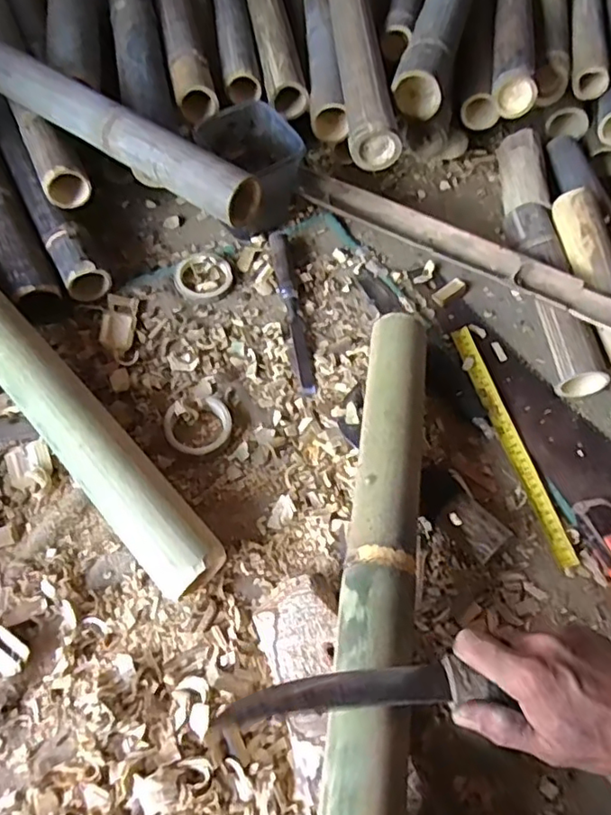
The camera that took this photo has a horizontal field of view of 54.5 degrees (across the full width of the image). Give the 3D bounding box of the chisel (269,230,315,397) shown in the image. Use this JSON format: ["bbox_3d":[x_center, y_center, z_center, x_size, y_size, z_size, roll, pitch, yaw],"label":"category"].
[{"bbox_3d":[-0.019,-0.124,0.730,0.024,0.021,0.241,-7,62,-5],"label":"chisel"}]

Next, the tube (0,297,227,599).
[{"bbox_3d":[-0.314,-0.066,0.622,0.066,0.062,0.652,-39,68,-21],"label":"tube"}]

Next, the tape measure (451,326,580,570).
[{"bbox_3d":[0.227,0.034,0.658,0.023,0.007,0.290,-18,63,2],"label":"tape measure"}]

